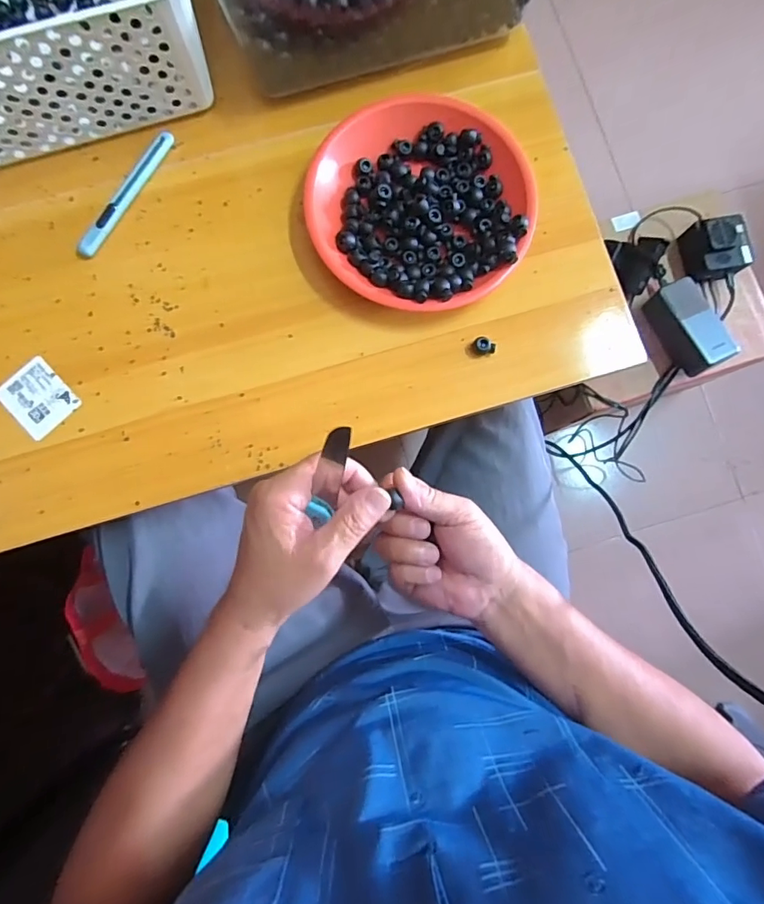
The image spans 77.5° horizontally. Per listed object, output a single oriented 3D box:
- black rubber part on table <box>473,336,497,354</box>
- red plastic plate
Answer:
[{"bbox_3d":[0.089,-0.092,0.415,0.019,0.011,0.013,0,83,-1],"label":"black rubber part on table"},{"bbox_3d":[0.036,-0.218,0.421,0.195,0.033,0.185,0,83,-1],"label":"red plastic plate"}]

